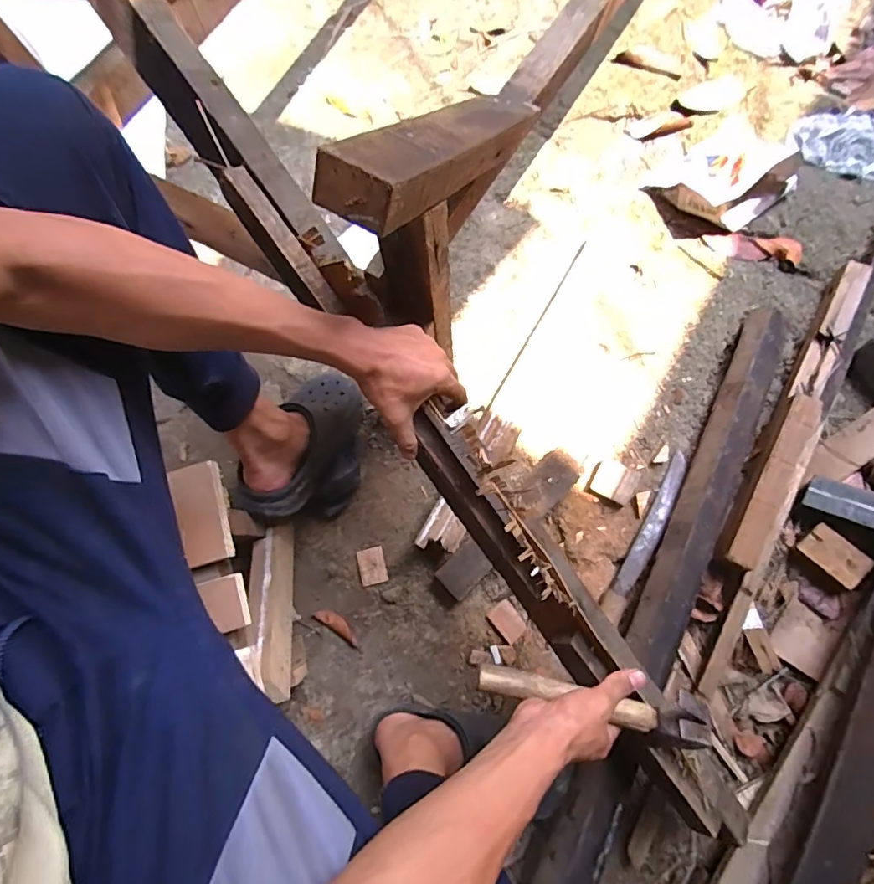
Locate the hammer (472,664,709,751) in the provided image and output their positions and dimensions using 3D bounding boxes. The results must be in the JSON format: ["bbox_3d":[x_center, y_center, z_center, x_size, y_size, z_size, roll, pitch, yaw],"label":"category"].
[{"bbox_3d":[0.142,0.241,0.465,0.207,0.077,0.051,9,77,10],"label":"hammer"}]

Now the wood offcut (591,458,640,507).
[{"bbox_3d":[0.280,0.063,0.779,0.063,0.022,0.063,29,80,8],"label":"wood offcut"}]

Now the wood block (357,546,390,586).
[{"bbox_3d":[-0.104,0.199,0.794,0.042,0.011,0.056,-16,78,-2],"label":"wood block"}]

